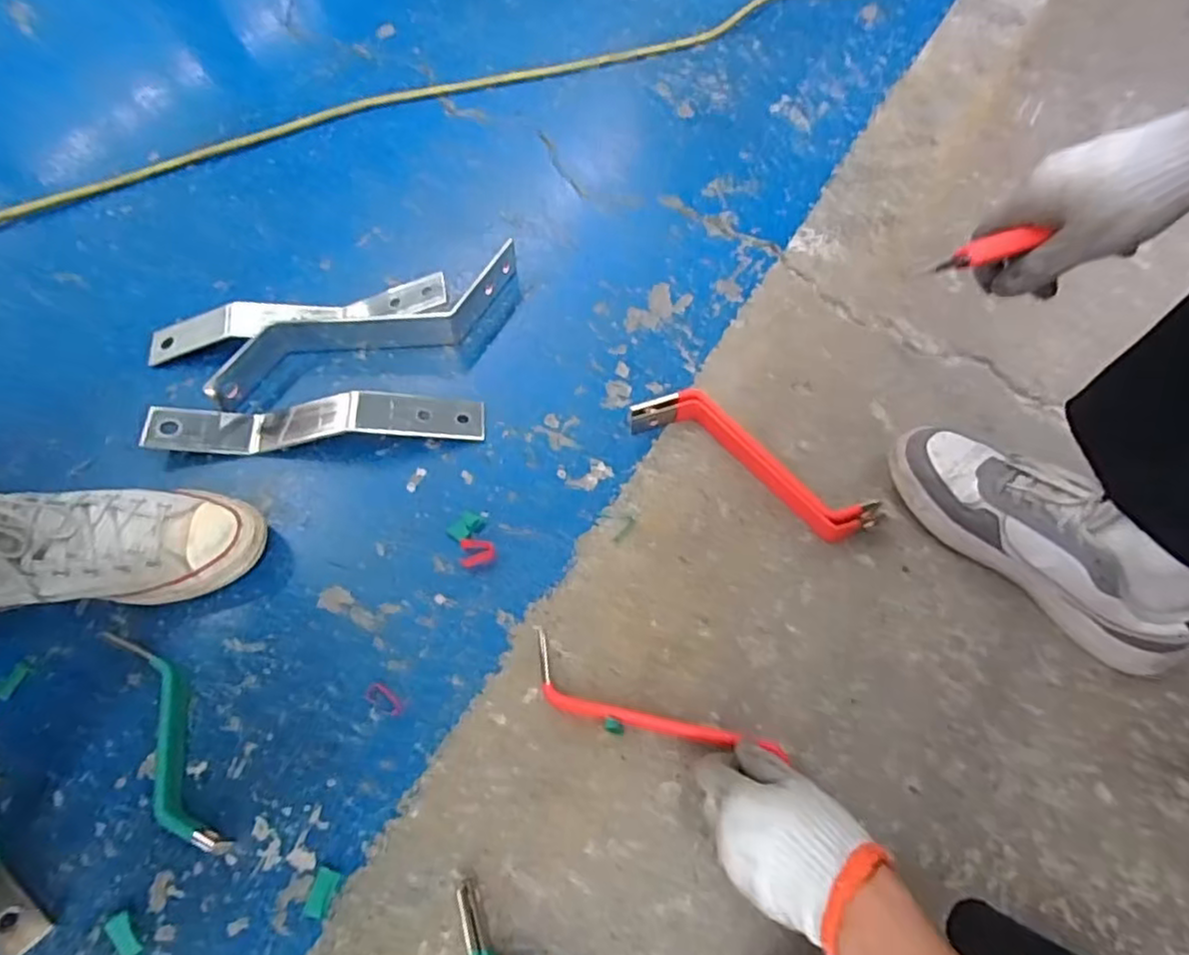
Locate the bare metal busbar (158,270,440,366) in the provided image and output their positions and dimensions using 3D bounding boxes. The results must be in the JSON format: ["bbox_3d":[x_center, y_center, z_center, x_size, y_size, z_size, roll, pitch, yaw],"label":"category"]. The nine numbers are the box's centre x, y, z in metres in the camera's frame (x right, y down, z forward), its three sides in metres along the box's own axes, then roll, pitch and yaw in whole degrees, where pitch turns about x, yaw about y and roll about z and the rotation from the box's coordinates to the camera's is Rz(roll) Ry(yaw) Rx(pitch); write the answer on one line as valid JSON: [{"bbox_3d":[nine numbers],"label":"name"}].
[{"bbox_3d":[-0.333,-0.180,0.722,0.326,0.035,0.056,-9,61,-6],"label":"bare metal busbar"}]

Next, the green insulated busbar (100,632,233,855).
[{"bbox_3d":[-0.346,0.206,0.514,0.036,0.030,0.203,-28,65,-16],"label":"green insulated busbar"}]

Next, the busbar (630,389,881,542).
[{"bbox_3d":[0.159,-0.018,0.645,0.253,0.034,0.059,32,65,15],"label":"busbar"}]

